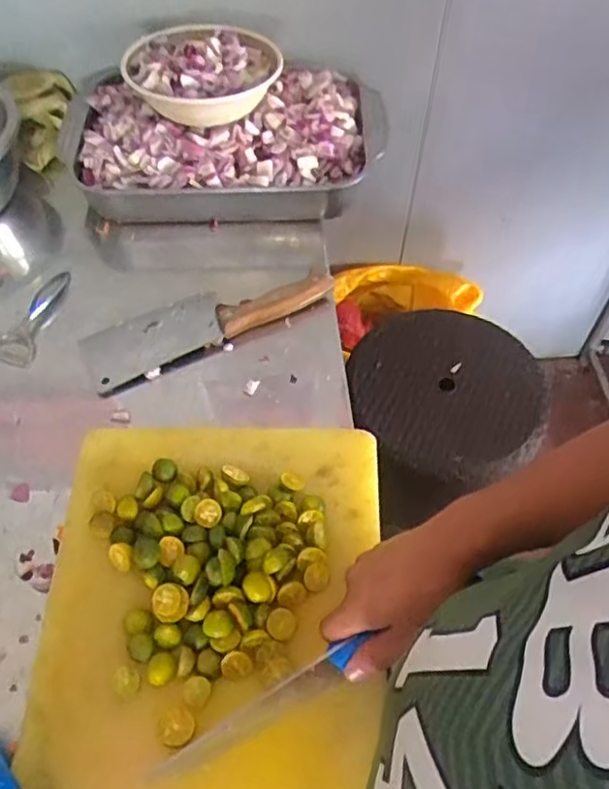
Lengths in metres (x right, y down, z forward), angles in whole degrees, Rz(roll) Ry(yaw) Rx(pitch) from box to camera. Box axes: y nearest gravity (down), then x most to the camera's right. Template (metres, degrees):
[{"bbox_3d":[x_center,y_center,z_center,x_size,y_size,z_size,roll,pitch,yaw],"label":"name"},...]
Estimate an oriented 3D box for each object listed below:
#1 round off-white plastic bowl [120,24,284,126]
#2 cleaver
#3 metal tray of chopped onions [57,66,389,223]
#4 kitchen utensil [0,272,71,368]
[{"bbox_3d":[-0.132,-0.426,0.853,0.198,0.080,0.205,-1,57,1],"label":"round off-white plastic bowl"},{"bbox_3d":[-0.119,-0.094,0.769,0.298,0.033,0.082,-25,60,-14],"label":"cleaver"},{"bbox_3d":[-0.117,-0.358,0.895,0.426,0.092,0.246,-3,57,-1],"label":"metal tray of chopped onions"},{"bbox_3d":[-0.336,-0.103,0.779,0.057,0.013,0.149,10,58,8],"label":"kitchen utensil"}]

